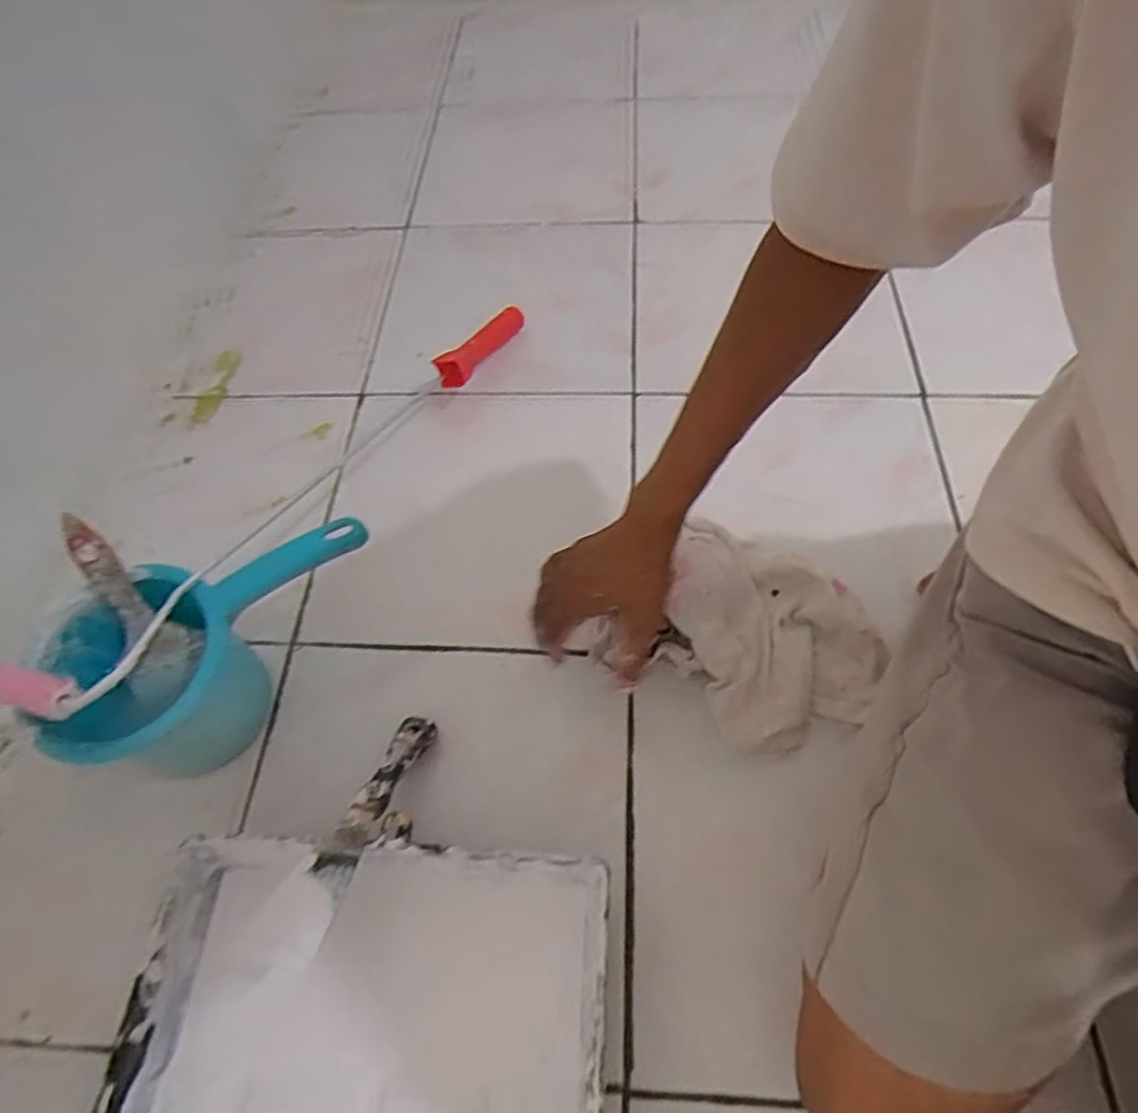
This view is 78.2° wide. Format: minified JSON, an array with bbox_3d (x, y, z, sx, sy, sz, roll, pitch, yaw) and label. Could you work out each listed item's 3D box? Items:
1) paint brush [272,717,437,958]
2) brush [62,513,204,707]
[{"bbox_3d":[-0.145,0.181,0.493,0.038,0.013,0.193,12,33,9],"label":"paint brush"},{"bbox_3d":[-0.334,0.043,0.532,0.059,0.162,0.016,-21,35,-10],"label":"brush"}]

